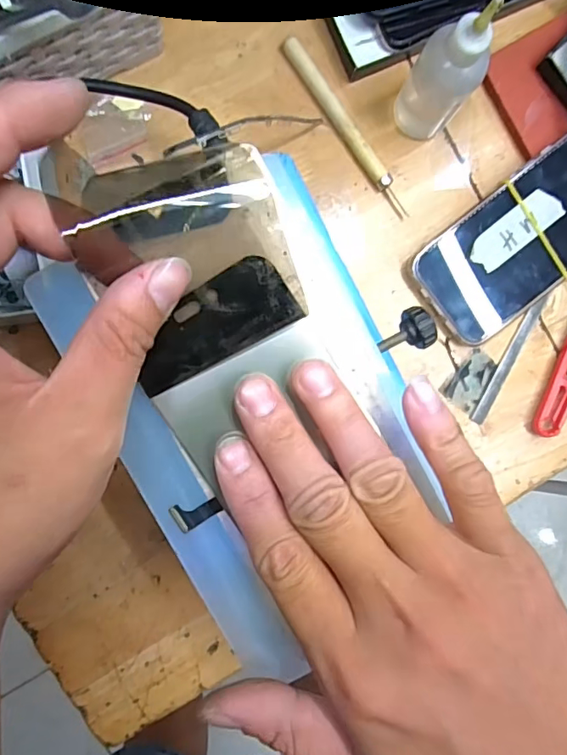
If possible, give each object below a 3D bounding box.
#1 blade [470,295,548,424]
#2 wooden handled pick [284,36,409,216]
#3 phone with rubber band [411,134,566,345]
[{"bbox_3d":[0.152,-0.011,0.339,0.010,0.004,0.092,27,90,-7],"label":"blade"},{"bbox_3d":[0.041,-0.158,0.317,0.011,0.010,0.124,-37,96,-3],"label":"wooden handled pick"},{"bbox_3d":[0.157,-0.091,0.326,0.144,0.016,0.072,-39,96,-2],"label":"phone with rubber band"}]

